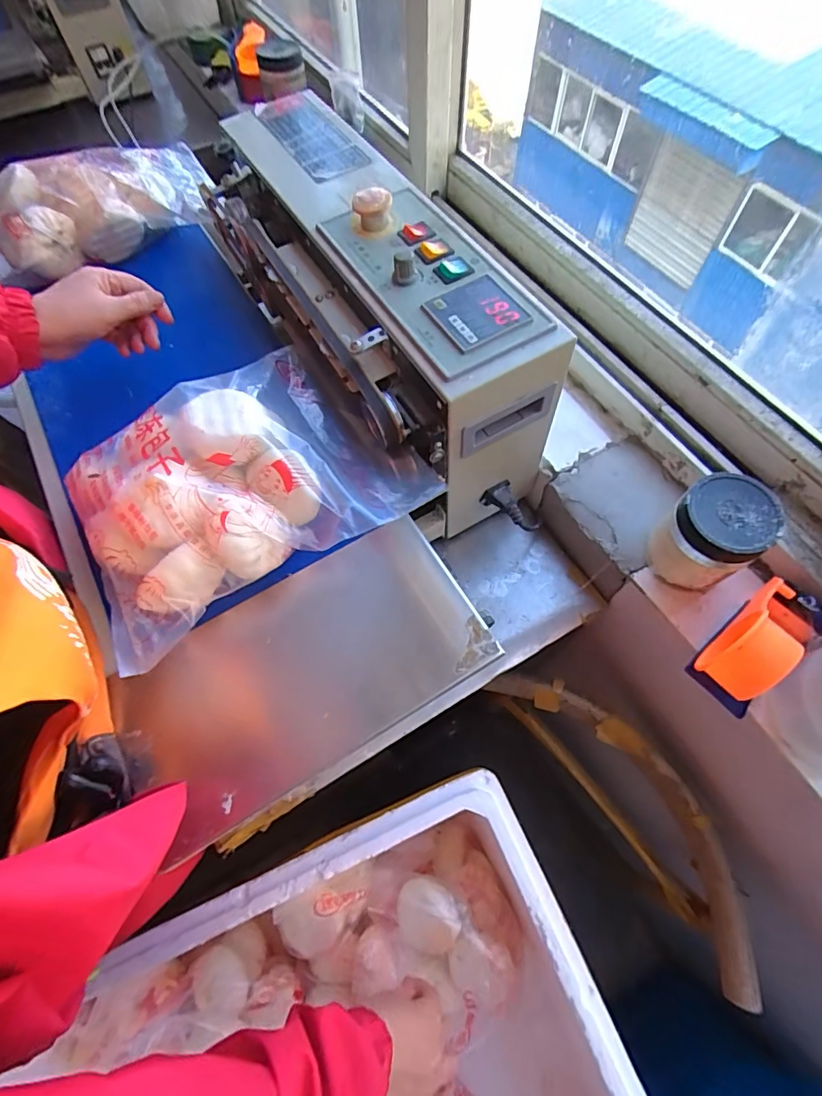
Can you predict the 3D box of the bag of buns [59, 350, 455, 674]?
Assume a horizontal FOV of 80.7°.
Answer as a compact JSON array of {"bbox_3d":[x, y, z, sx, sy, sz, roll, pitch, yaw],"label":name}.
[{"bbox_3d":[-0.157,-0.066,0.421,0.279,0.065,0.217,-31,66,-13],"label":"bag of buns"}]

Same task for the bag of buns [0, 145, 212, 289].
[{"bbox_3d":[-0.410,-0.471,0.647,0.264,0.071,0.196,-26,65,-11],"label":"bag of buns"}]

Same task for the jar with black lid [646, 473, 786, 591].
[{"bbox_3d":[0.289,-0.009,0.475,0.079,0.105,0.077,-1,63,2],"label":"jar with black lid"}]

